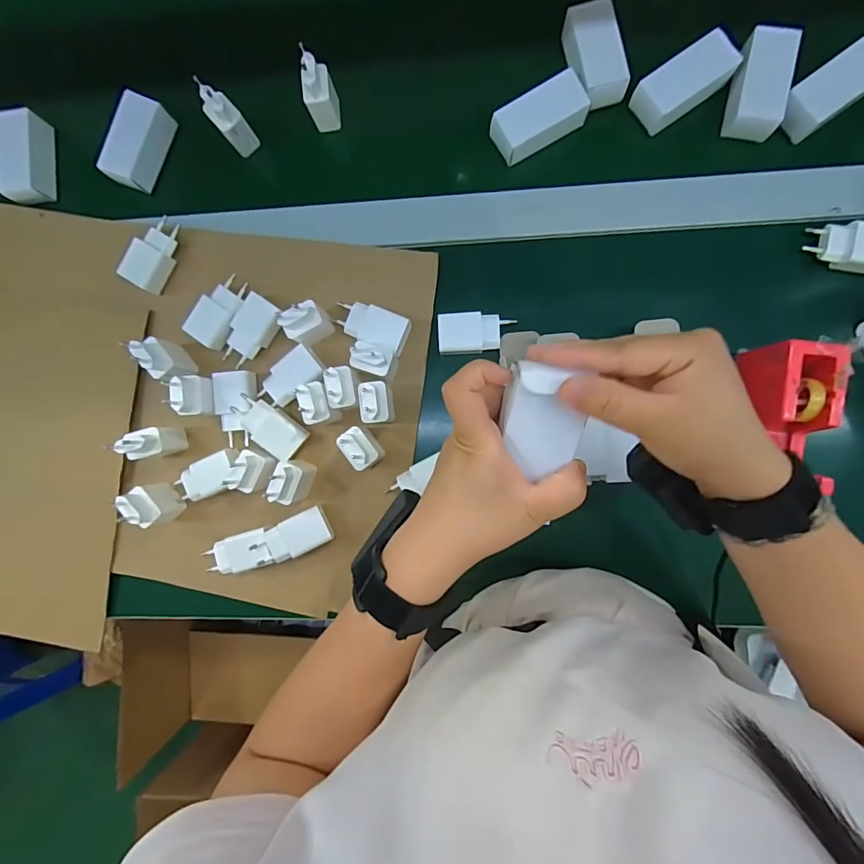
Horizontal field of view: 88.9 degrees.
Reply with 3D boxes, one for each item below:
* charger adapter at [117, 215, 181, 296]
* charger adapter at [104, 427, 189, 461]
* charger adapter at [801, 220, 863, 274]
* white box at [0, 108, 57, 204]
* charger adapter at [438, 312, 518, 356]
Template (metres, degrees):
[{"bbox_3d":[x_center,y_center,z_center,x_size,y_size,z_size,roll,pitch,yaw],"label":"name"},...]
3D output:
[{"bbox_3d":[-0.302,-0.194,0.476,0.031,0.032,0.078,25,92,4],"label":"charger adapter"},{"bbox_3d":[-0.294,0.013,0.457,0.039,0.071,0.026,-16,89,5],"label":"charger adapter"},{"bbox_3d":[0.404,-0.178,0.423,0.072,0.025,0.043,11,91,5],"label":"charger adapter"},{"bbox_3d":[-0.469,-0.316,0.507,0.052,0.031,0.096,2,90,5],"label":"white box"},{"bbox_3d":[0.044,-0.100,0.453,0.073,0.024,0.041,-2,90,5],"label":"charger adapter"}]

